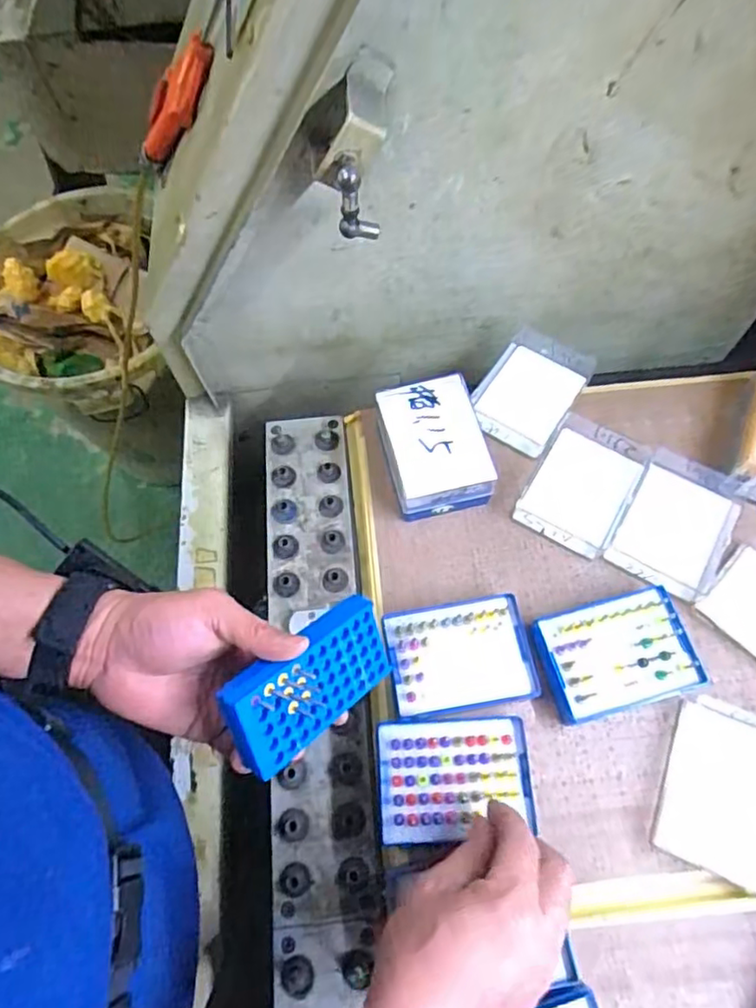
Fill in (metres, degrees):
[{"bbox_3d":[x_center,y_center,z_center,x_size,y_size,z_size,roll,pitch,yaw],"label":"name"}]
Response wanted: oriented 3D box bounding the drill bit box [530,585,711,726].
[{"bbox_3d":[0.177,0.113,0.448,0.105,0.029,0.077,-15,67,-4],"label":"drill bit box"}]

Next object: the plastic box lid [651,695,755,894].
[{"bbox_3d":[0.251,0.203,0.421,0.092,0.014,0.110,21,69,11],"label":"plastic box lid"}]

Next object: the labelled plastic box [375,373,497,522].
[{"bbox_3d":[0.046,-0.047,0.519,0.081,0.056,0.106,-13,67,-3],"label":"labelled plastic box"}]

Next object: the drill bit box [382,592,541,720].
[{"bbox_3d":[0.062,0.117,0.459,0.106,0.028,0.078,-9,66,-1],"label":"drill bit box"}]

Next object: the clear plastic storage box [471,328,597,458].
[{"bbox_3d":[0.141,-0.107,0.554,0.080,0.019,0.116,31,71,15],"label":"clear plastic storage box"}]

